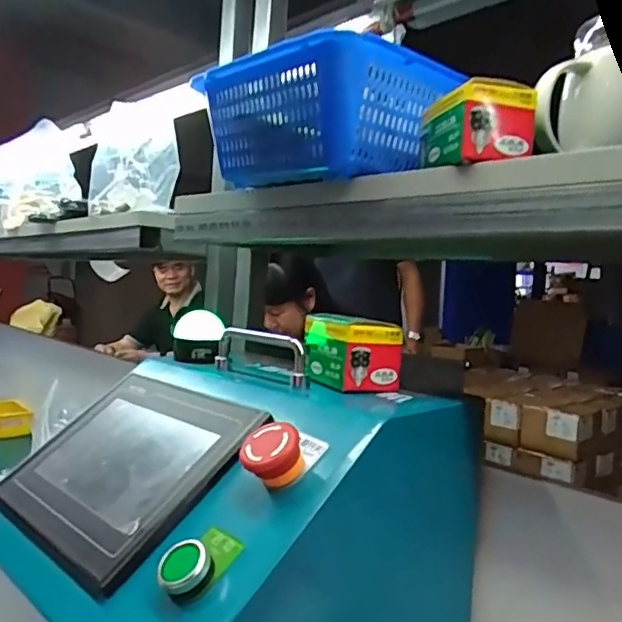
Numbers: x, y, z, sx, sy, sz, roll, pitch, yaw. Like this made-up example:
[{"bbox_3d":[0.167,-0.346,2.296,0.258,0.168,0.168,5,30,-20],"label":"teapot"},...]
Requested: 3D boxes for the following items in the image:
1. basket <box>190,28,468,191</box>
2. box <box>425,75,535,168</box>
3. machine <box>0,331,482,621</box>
[{"bbox_3d":[0.001,-0.159,0.507,0.138,0.090,0.207,0,4,-39],"label":"basket"},{"bbox_3d":[0.115,-0.127,0.416,0.055,0.052,0.073,2,3,-14],"label":"box"},{"bbox_3d":[-0.069,0.184,0.465,0.283,0.252,0.299,6,4,45],"label":"machine"}]

